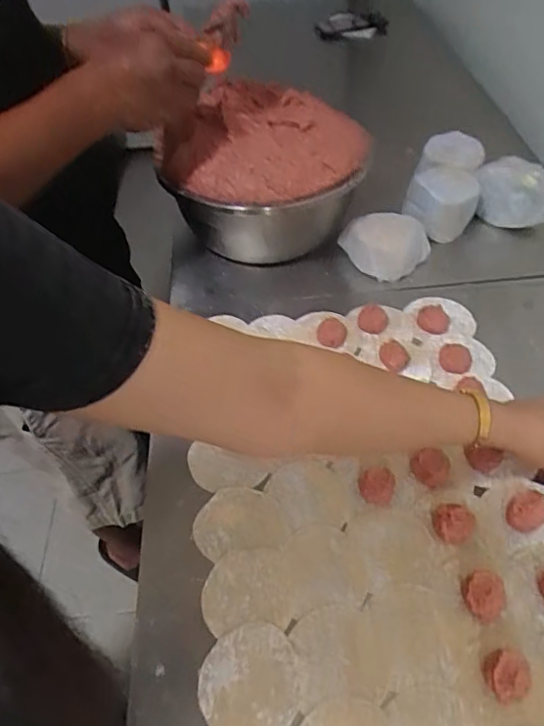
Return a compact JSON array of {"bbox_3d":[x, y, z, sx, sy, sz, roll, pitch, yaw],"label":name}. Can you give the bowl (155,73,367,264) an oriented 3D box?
[{"bbox_3d":[-0.002,-0.262,0.755,0.245,0.165,0.247,-2,49,3],"label":"bowl"}]

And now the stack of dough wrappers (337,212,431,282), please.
[{"bbox_3d":[0.149,-0.156,0.736,0.121,0.062,0.071,7,50,10],"label":"stack of dough wrappers"}]

